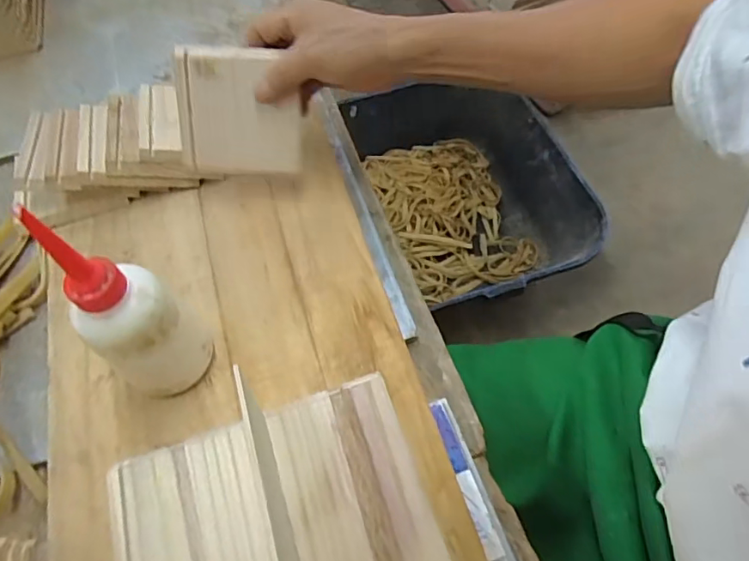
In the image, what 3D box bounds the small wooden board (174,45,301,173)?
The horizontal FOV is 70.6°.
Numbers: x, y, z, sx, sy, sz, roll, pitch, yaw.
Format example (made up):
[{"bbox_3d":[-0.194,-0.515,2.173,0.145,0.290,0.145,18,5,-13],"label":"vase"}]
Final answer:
[{"bbox_3d":[-0.106,-0.131,0.416,0.091,0.093,0.009,0,28,-5],"label":"small wooden board"}]

